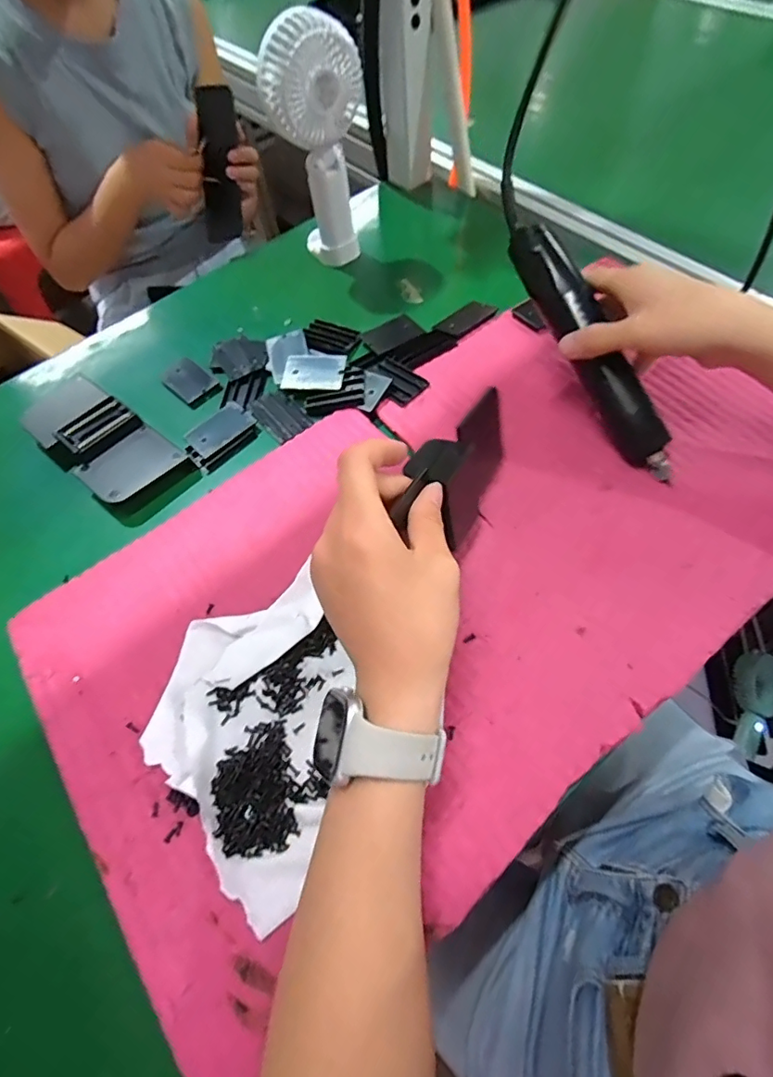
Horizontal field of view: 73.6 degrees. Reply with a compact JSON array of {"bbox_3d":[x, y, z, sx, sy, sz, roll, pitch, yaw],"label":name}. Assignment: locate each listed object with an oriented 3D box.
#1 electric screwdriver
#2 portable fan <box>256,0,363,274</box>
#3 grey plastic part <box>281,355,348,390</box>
[{"bbox_3d":[0.156,-0.143,0.392,0.029,0.030,0.216,-25,84,-10],"label":"electric screwdriver"},{"bbox_3d":[-0.061,-0.358,0.487,0.080,0.195,0.047,-6,60,1],"label":"portable fan"},{"bbox_3d":[-0.065,-0.149,0.463,0.058,0.004,0.036,6,75,13],"label":"grey plastic part"}]

